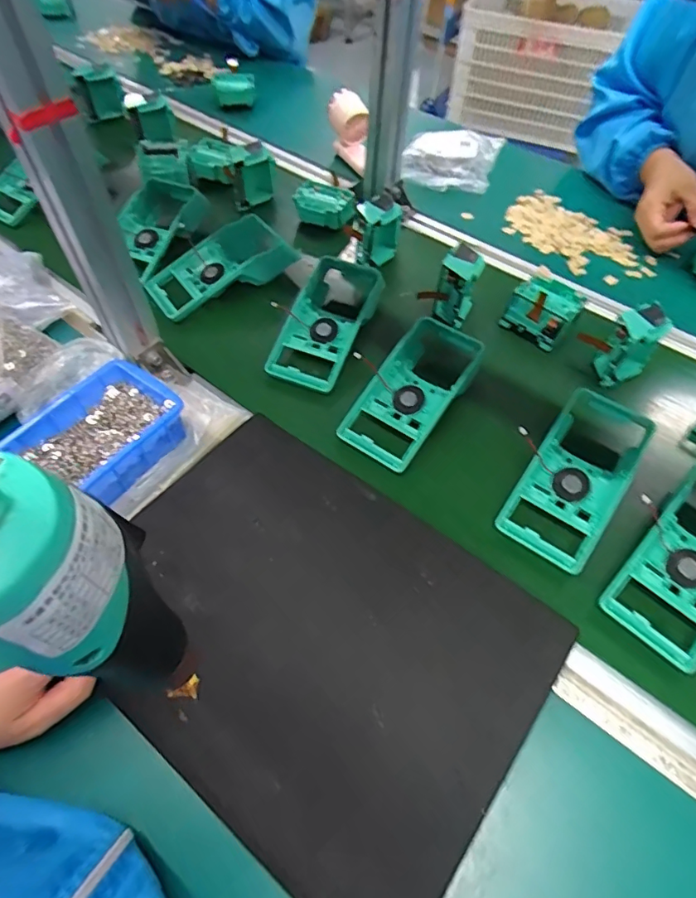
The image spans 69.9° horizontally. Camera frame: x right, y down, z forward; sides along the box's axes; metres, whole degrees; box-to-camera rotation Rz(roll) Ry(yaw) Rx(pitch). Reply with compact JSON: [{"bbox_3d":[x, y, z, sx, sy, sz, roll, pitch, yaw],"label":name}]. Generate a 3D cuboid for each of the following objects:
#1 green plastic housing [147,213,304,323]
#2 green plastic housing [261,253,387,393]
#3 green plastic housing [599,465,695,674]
[{"bbox_3d":[-0.164,-0.237,0.639,0.190,0.049,0.092,-30,64,-22],"label":"green plastic housing"},{"bbox_3d":[-0.023,-0.153,0.599,0.081,0.041,0.192,19,67,9],"label":"green plastic housing"},{"bbox_3d":[0.304,0.089,0.431,0.187,0.046,0.090,-38,67,-25],"label":"green plastic housing"}]

